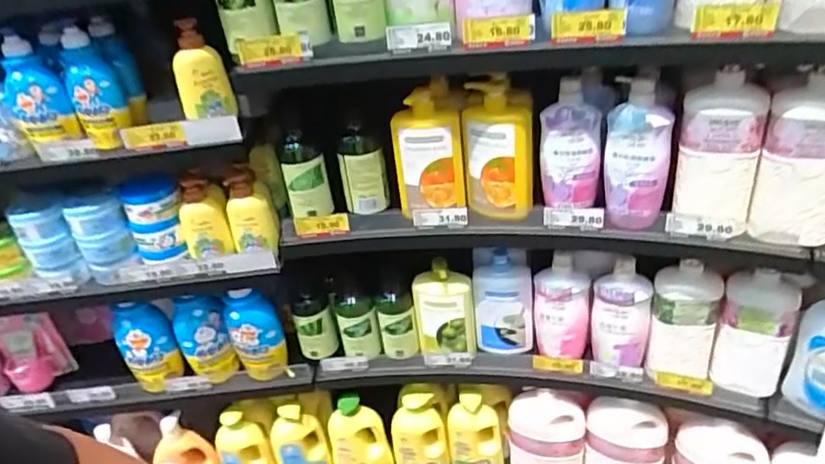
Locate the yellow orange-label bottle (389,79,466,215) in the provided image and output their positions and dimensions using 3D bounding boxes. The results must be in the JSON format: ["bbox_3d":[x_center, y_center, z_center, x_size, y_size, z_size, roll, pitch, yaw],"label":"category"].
[{"bbox_3d":[0.024,-0.136,0.966,0.107,0.202,0.077,-10,31,-5],"label":"yellow orange-label bottle"}]

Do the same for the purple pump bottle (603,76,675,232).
[{"bbox_3d":[0.347,-0.119,0.907,0.093,0.223,0.070,9,34,25],"label":"purple pump bottle"}]

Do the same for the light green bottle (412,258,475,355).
[{"bbox_3d":[0.062,0.149,1.138,0.108,0.182,0.054,-6,31,3],"label":"light green bottle"}]

